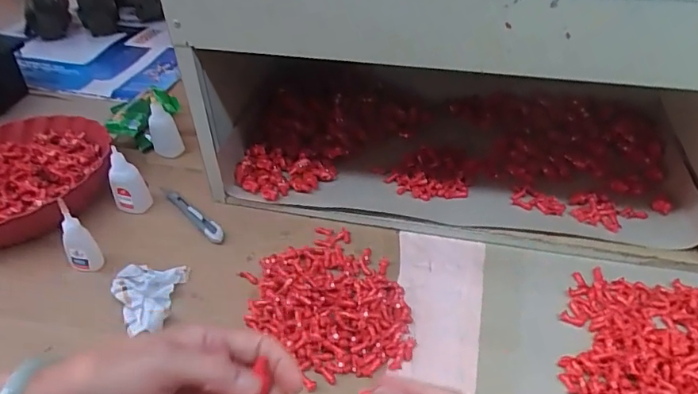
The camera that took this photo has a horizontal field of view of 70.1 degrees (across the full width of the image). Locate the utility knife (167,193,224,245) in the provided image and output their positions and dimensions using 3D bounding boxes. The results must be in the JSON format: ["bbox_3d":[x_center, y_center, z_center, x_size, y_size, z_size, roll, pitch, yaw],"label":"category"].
[{"bbox_3d":[-0.189,0.022,0.610,0.016,0.018,0.112,-33,52,-30],"label":"utility knife"}]

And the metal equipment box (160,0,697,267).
[{"bbox_3d":[0.183,-0.162,0.582,0.659,0.279,0.316,9,42,11],"label":"metal equipment box"}]

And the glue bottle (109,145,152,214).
[{"bbox_3d":[-0.275,-0.019,0.614,0.039,0.086,0.019,-22,22,-21],"label":"glue bottle"}]

